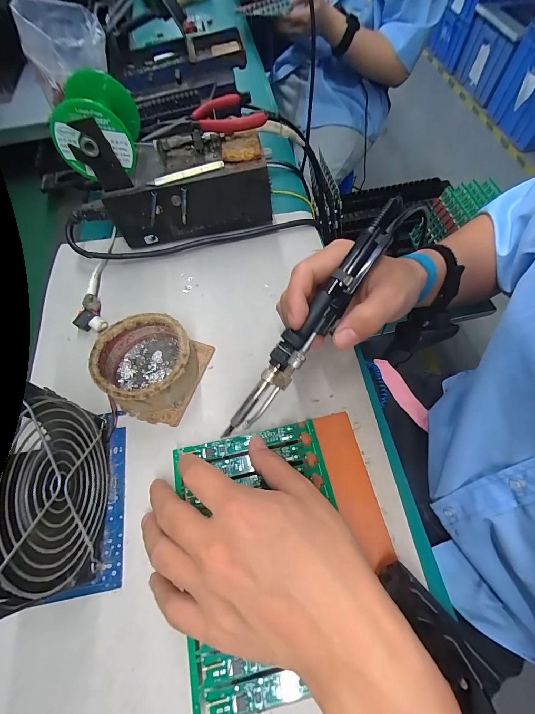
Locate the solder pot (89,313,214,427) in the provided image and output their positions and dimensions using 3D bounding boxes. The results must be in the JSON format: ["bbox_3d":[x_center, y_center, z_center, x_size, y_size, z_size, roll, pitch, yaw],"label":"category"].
[{"bbox_3d":[-0.109,0.006,0.274,0.090,0.050,0.090,15,66,9],"label":"solder pot"}]

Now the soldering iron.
[{"bbox_3d":[0.038,-0.030,0.218,0.026,0.020,0.212,37,91,17],"label":"soldering iron"}]

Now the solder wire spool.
[{"bbox_3d":[-0.169,-0.232,0.302,0.069,0.066,0.091,-10,65,-3],"label":"solder wire spool"}]

